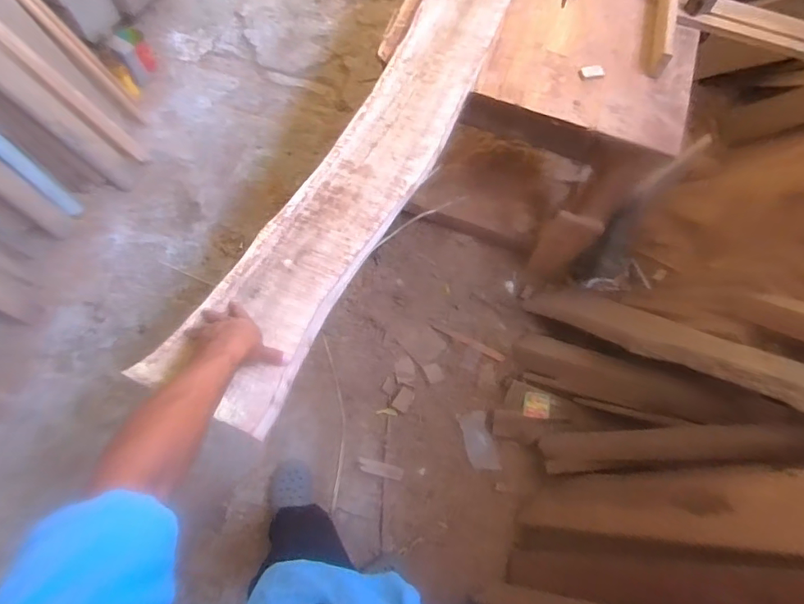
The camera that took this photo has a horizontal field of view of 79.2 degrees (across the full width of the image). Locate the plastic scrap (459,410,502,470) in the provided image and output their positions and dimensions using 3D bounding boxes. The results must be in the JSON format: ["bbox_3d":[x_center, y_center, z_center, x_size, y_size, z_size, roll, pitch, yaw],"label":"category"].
[{"bbox_3d":[0.232,0.419,1.468,0.083,0.005,0.177,-12,67,-3],"label":"plastic scrap"}]

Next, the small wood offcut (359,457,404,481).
[{"bbox_3d":[-0.062,0.491,1.428,0.130,0.007,0.038,12,68,7],"label":"small wood offcut"}]

